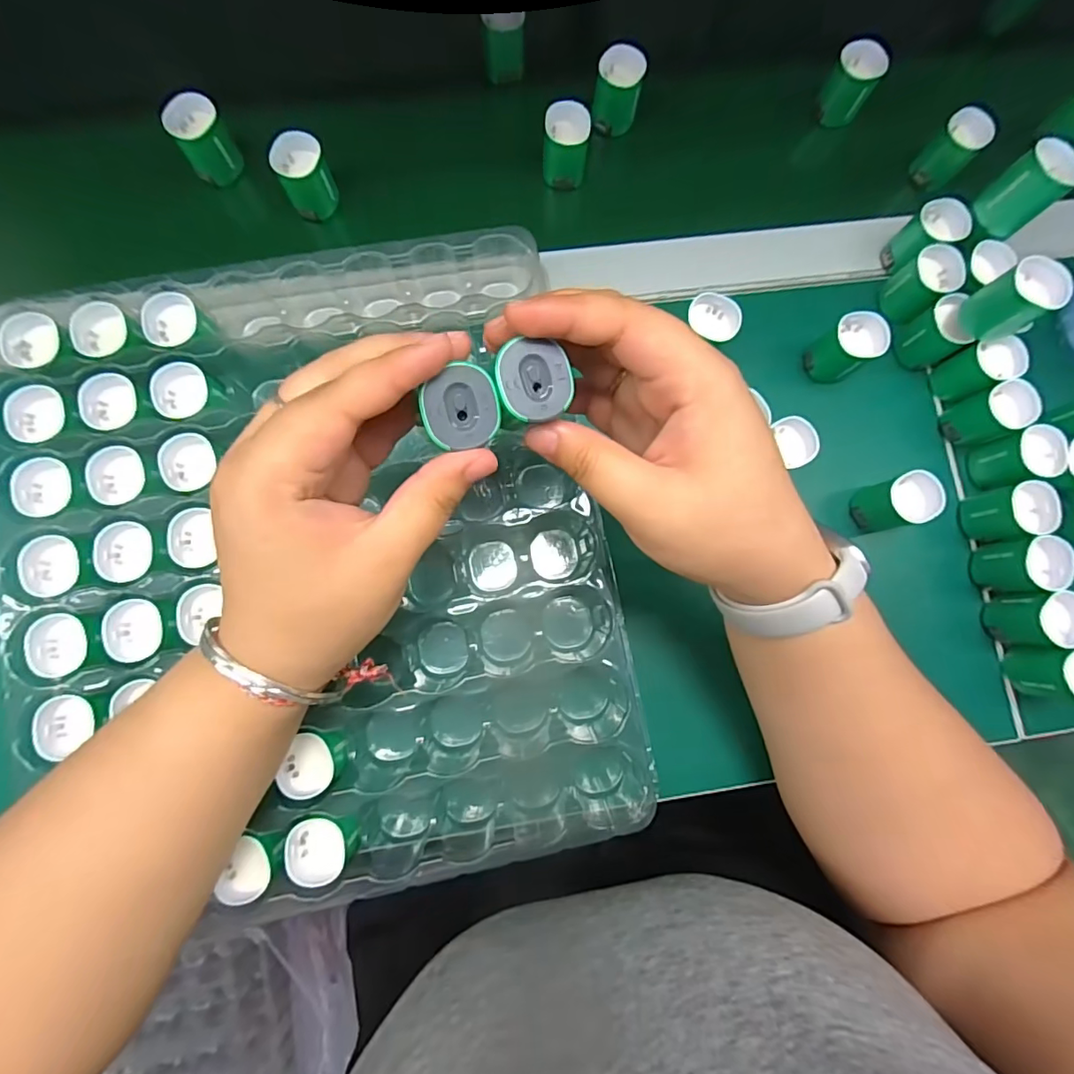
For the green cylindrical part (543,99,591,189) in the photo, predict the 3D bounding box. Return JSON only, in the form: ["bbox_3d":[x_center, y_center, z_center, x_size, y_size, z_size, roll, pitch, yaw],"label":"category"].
[{"bbox_3d":[0.018,-0.249,0.336,0.028,0.034,0.029,0,84,-5],"label":"green cylindrical part"}]

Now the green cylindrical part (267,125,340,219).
[{"bbox_3d":[-0.142,-0.221,0.325,0.030,0.038,0.031,0,84,-5],"label":"green cylindrical part"}]

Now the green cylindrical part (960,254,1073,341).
[{"bbox_3d":[0.260,-0.130,0.287,0.025,0.038,0.029,-29,87,-7],"label":"green cylindrical part"}]

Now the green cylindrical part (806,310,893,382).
[{"bbox_3d":[0.184,-0.113,0.319,0.034,0.037,0.029,-30,87,-7],"label":"green cylindrical part"}]

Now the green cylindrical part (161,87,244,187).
[{"bbox_3d":[-0.203,-0.244,0.323,0.032,0.033,0.031,0,84,-5],"label":"green cylindrical part"}]

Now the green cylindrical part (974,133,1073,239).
[{"bbox_3d":[0.272,-0.194,0.292,0.029,0.033,0.030,0,84,-5],"label":"green cylindrical part"}]

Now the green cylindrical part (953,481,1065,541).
[{"bbox_3d":[0.275,-0.014,0.307,0.029,0.035,0.029,0,84,-5],"label":"green cylindrical part"}]

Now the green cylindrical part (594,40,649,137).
[{"bbox_3d":[0.053,-0.292,0.344,0.029,0.034,0.032,6,84,-4],"label":"green cylindrical part"}]

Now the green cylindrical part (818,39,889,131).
[{"bbox_3d":[0.212,-0.307,0.355,0.031,0.039,0.026,31,82,-1],"label":"green cylindrical part"}]

